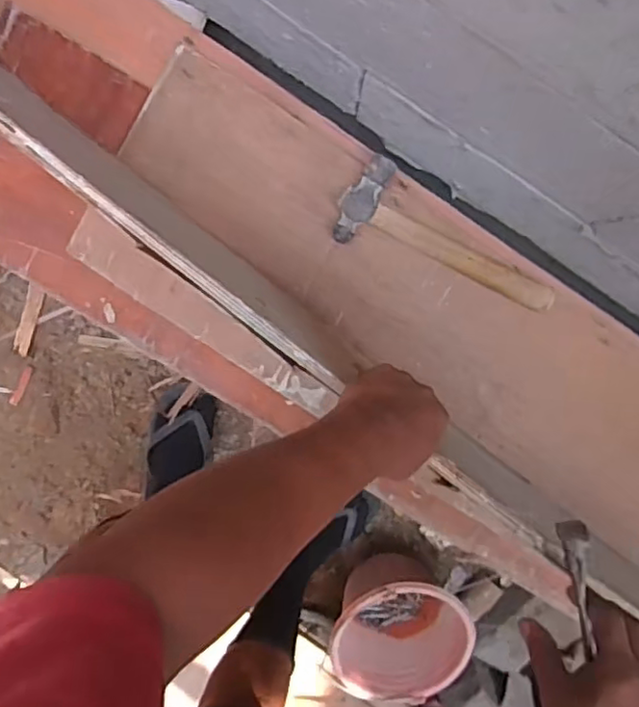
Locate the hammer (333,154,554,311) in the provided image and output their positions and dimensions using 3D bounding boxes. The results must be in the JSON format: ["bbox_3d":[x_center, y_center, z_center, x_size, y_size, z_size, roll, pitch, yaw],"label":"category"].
[{"bbox_3d":[0.161,-0.135,0.771,0.281,0.032,0.103,26,97,-2],"label":"hammer"}]

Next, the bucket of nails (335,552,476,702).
[{"bbox_3d":[0.142,0.514,1.162,0.222,0.175,0.270,44,96,-5],"label":"bucket of nails"}]

